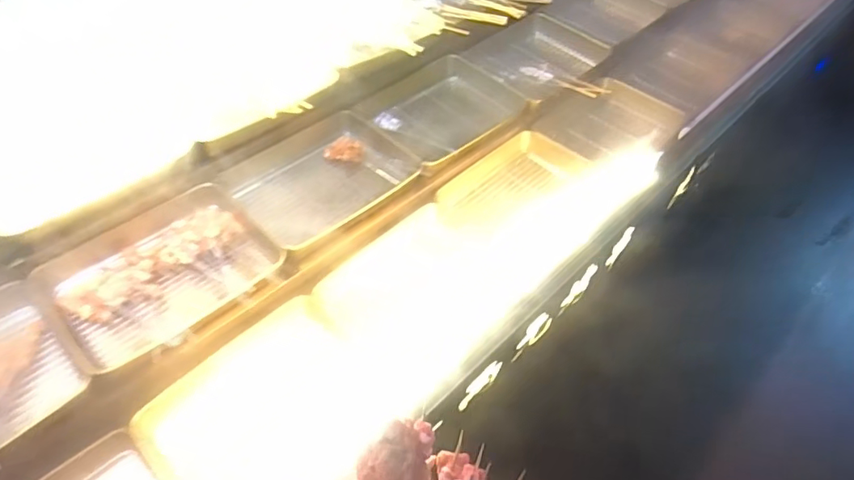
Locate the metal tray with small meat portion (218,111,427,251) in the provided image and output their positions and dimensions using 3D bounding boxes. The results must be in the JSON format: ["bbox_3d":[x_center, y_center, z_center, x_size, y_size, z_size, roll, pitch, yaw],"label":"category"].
[{"bbox_3d":[-0.209,-0.120,1.143,0.271,0.097,0.359,37,57,24],"label":"metal tray with small meat portion"}]

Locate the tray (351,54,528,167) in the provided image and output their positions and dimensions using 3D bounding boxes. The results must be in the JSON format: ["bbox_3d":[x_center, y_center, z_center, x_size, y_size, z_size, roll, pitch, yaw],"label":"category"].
[{"bbox_3d":[0.041,-0.325,1.332,0.379,0.066,0.299,-34,60,-27],"label":"tray"}]

